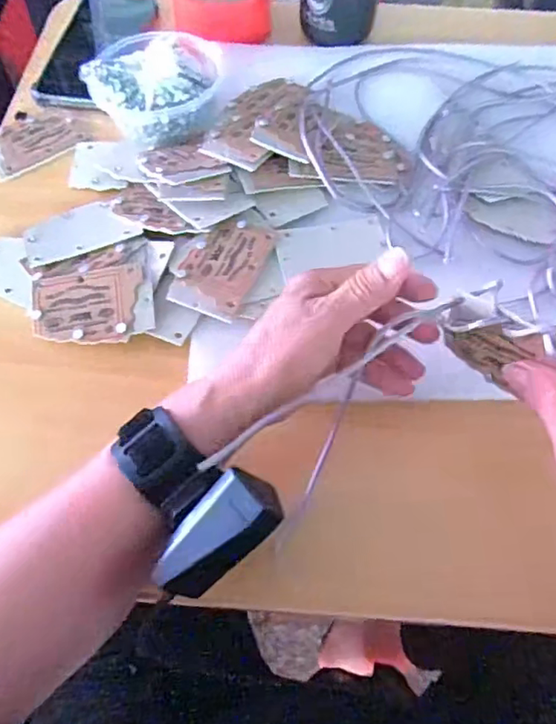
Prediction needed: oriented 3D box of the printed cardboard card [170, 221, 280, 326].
[{"bbox_3d":[-0.040,-0.072,0.409,0.054,0.004,0.084,20,65,9],"label":"printed cardboard card"}]

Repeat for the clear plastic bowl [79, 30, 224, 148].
[{"bbox_3d":[-0.099,-0.240,0.471,0.098,0.053,0.109,16,64,7],"label":"clear plastic bowl"}]

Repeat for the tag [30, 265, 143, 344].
[{"bbox_3d":[-0.134,-0.039,0.393,0.075,0.004,0.056,-6,70,2],"label":"tag"}]

